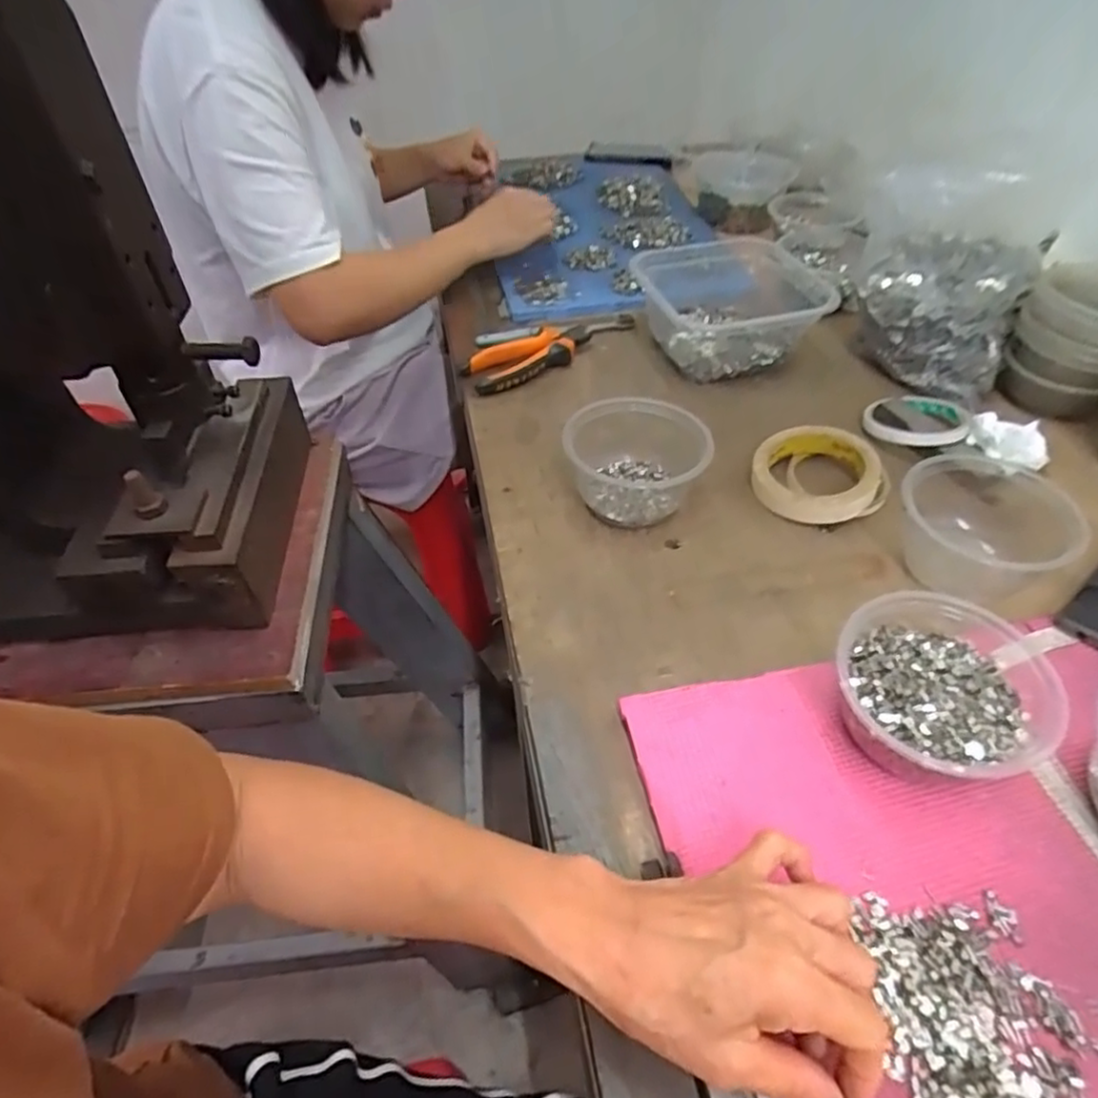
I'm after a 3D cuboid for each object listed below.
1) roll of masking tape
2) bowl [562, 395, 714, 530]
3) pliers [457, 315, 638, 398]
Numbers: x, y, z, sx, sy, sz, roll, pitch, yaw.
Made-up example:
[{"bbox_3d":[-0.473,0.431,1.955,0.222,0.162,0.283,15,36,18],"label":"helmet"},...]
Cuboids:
[{"bbox_3d":[0.222,-0.062,0.566,0.096,0.034,0.098,-2,47,2],"label":"roll of masking tape"},{"bbox_3d":[0.070,-0.071,0.550,0.117,0.061,0.095,8,48,11],"label":"bowl"},{"bbox_3d":[0.012,-0.219,0.711,0.212,0.023,0.053,-27,51,-19],"label":"pliers"}]

